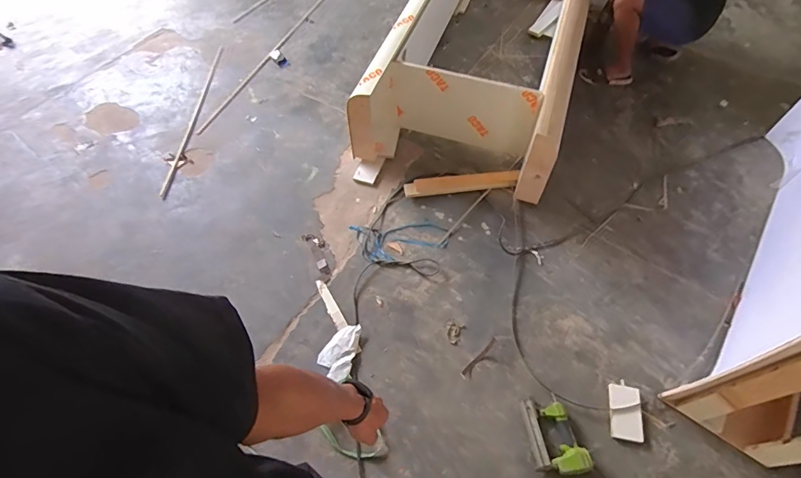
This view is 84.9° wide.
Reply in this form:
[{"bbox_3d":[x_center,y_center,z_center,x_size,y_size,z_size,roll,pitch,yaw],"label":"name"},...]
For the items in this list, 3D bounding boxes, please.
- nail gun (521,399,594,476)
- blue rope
[{"bbox_3d":[0.470,0.596,1.329,0.162,0.056,0.217,-4,57,-2],"label":"nail gun"},{"bbox_3d":[-0.002,0.008,1.725,0.379,0.023,0.175,-3,57,-1],"label":"blue rope"}]

